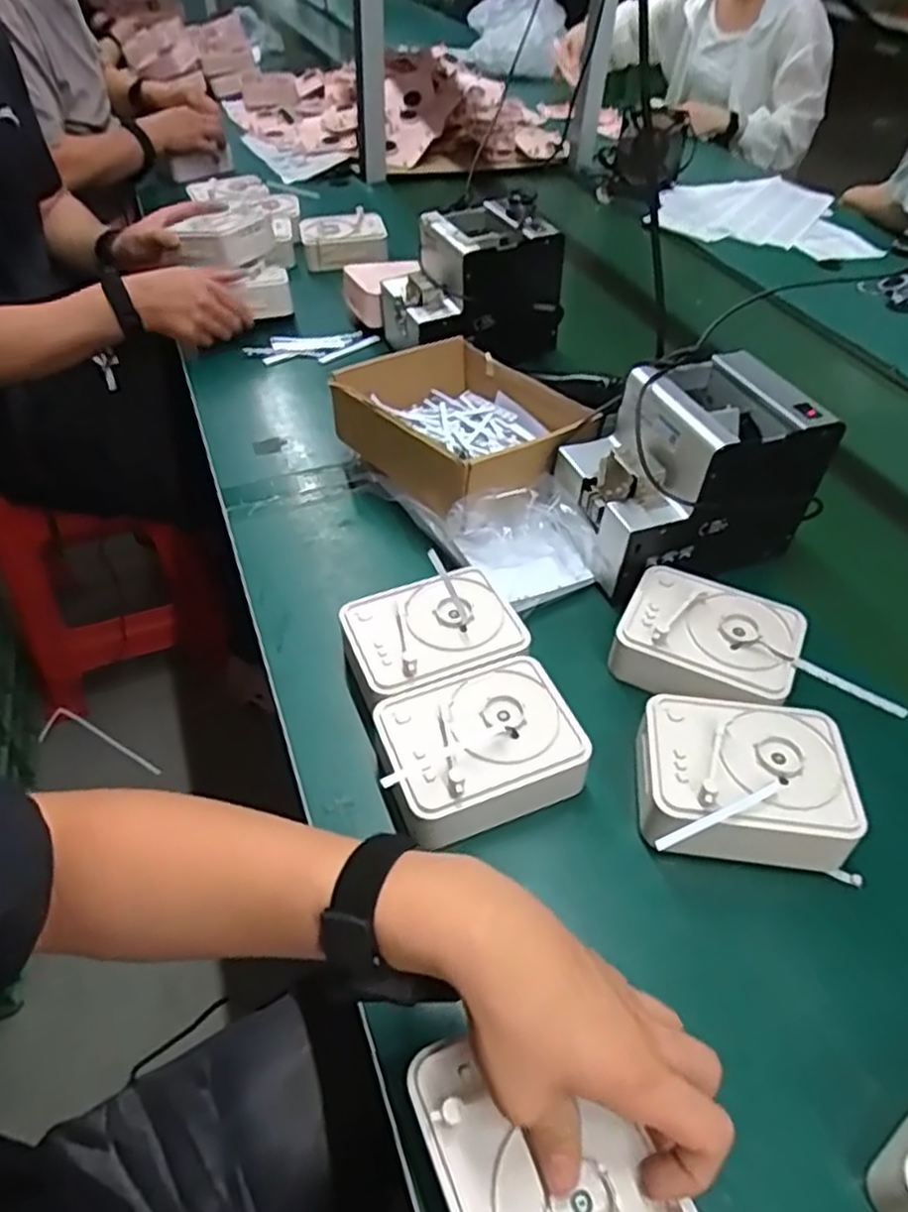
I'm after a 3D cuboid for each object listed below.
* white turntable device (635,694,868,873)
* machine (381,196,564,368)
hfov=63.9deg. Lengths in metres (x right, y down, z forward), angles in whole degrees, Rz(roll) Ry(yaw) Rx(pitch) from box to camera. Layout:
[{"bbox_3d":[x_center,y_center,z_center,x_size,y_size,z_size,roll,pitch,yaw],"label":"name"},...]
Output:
[{"bbox_3d":[0.185,0.119,0.475,0.129,0.069,0.117,3,46,1],"label":"white turntable device"},{"bbox_3d":[0.018,-0.376,0.864,0.176,0.149,0.161,-21,50,-21],"label":"machine"}]

